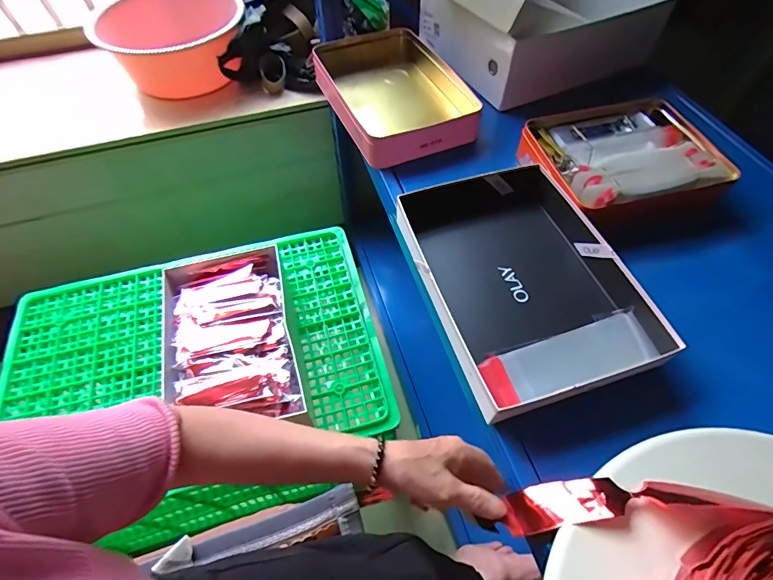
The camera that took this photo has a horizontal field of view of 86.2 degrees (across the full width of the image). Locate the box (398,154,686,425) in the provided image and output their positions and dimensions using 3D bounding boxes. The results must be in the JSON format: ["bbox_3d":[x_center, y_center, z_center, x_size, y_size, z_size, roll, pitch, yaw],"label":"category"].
[{"bbox_3d":[0.169,-0.024,0.513,0.249,0.051,0.319,-17,58,-10],"label":"box"}]

